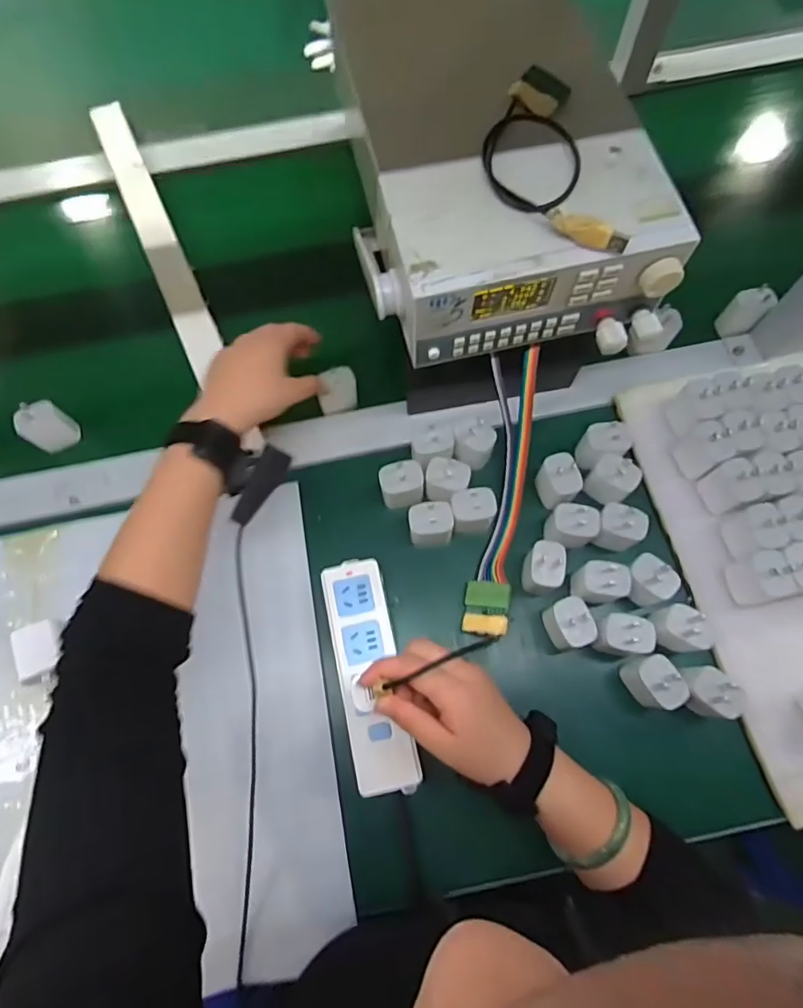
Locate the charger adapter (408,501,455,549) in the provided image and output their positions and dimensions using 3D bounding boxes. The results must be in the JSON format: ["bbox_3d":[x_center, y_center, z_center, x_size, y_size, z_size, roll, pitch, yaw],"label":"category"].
[{"bbox_3d":[0.029,0.021,0.509,0.041,0.065,0.029,-4,71,0],"label":"charger adapter"}]

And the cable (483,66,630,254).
[{"bbox_3d":[0.104,-0.260,0.401,0.079,0.016,0.178,-10,71,-2],"label":"cable"}]

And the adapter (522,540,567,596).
[{"bbox_3d":[0.129,0.058,0.489,0.031,0.057,0.039,11,72,5],"label":"adapter"}]

